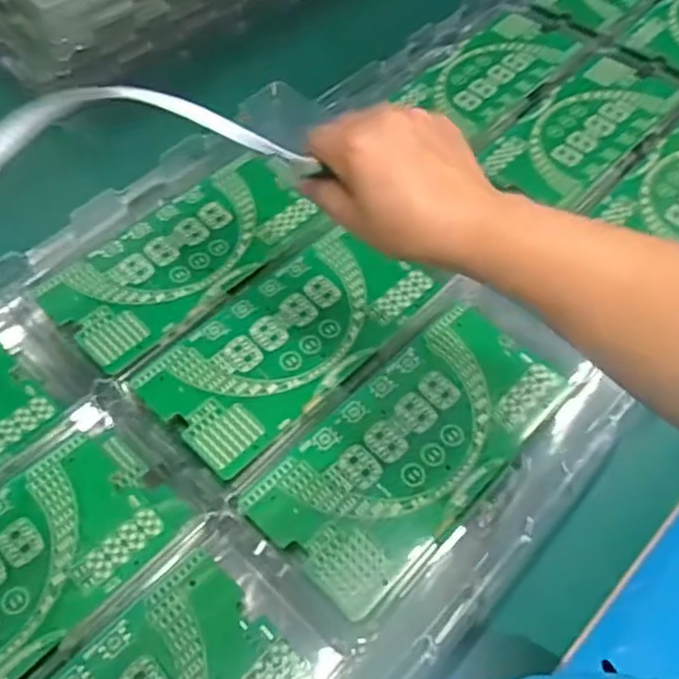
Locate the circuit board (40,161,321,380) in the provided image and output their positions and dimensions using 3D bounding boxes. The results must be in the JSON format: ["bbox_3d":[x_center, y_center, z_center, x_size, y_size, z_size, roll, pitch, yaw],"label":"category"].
[{"bbox_3d":[-0.132,-0.077,0.599,0.106,0.005,0.238,39,64,20],"label":"circuit board"}]

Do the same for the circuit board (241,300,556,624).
[{"bbox_3d":[0.054,0.074,0.502,0.113,0.004,0.237,40,65,20],"label":"circuit board"}]

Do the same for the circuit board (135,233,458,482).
[{"bbox_3d":[-0.035,-0.006,0.553,0.113,0.005,0.239,41,65,20],"label":"circuit board"}]

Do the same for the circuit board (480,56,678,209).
[{"bbox_3d":[0.263,-0.227,0.731,0.228,0.009,0.107,-42,64,-17],"label":"circuit board"}]

